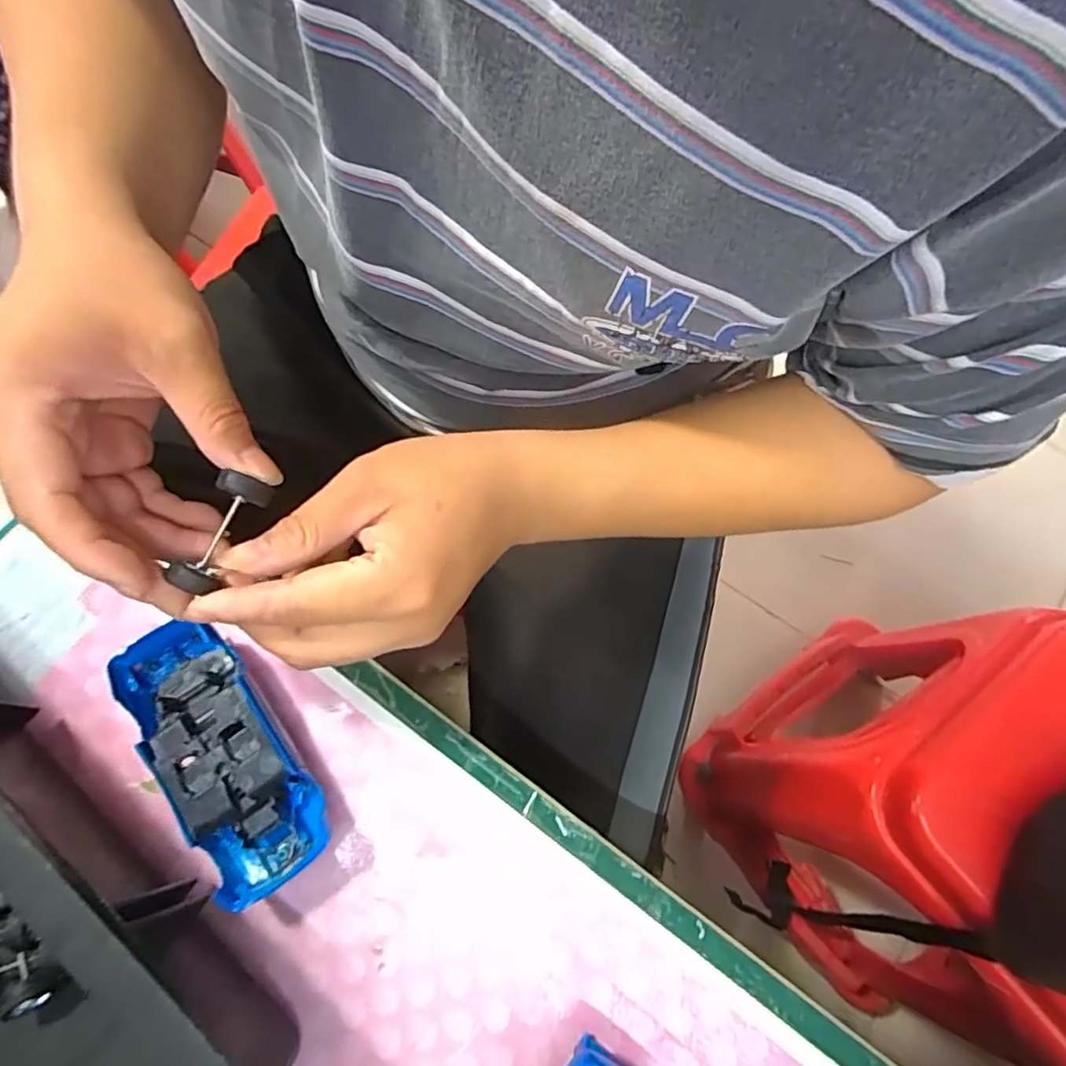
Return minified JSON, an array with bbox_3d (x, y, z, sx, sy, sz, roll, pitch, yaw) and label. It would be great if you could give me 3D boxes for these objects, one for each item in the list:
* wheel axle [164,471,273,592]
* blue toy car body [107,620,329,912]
[{"bbox_3d":[-0.122,-0.001,0.238,0.017,0.013,0.047,21,78,5],"label":"wheel axle"},{"bbox_3d":[-0.149,0.106,0.296,0.052,0.037,0.131,-33,75,-12],"label":"blue toy car body"}]

